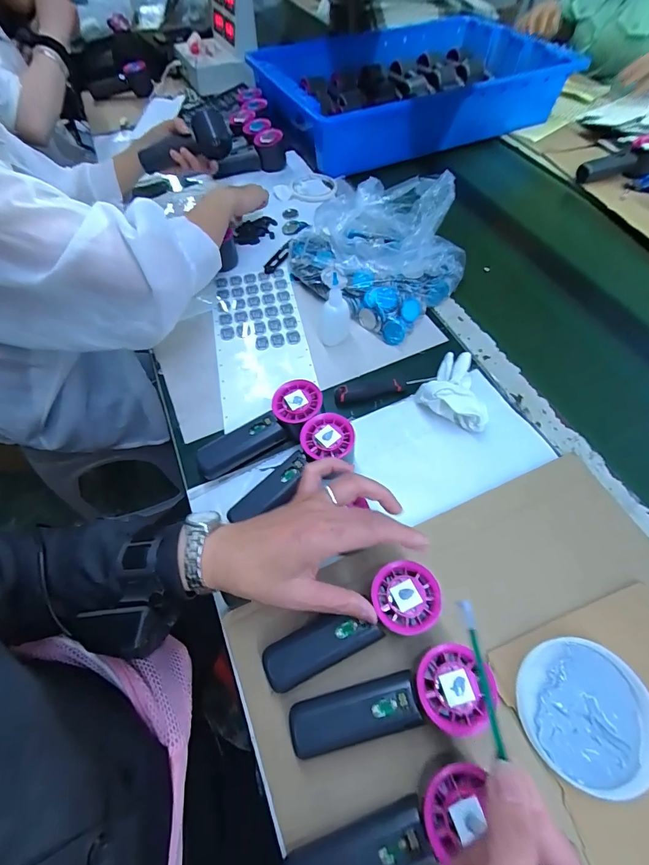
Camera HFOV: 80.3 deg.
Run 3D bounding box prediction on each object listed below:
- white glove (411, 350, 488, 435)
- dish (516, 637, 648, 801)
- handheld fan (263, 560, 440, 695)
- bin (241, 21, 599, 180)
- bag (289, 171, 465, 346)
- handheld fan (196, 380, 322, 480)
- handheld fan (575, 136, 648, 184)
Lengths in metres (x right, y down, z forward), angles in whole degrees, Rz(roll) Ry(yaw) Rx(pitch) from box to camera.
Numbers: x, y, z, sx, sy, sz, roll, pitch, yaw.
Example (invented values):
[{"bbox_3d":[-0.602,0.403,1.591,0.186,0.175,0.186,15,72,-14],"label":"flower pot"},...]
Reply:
[{"bbox_3d":[0.166,-0.055,0.468,0.084,0.052,0.092,27,64,18],"label":"white glove"},{"bbox_3d":[0.209,0.223,0.310,0.092,0.024,0.100,-1,58,2],"label":"dish"},{"bbox_3d":[0.025,0.170,0.332,0.153,0.054,0.051,-26,61,-12],"label":"handheld fan"},{"bbox_3d":[0.201,-0.798,0.881,0.640,0.105,0.401,-22,60,-10],"label":"bin"},{"bbox_3d":[0.081,-0.280,0.572,0.211,0.097,0.250,-39,64,-19],"label":"bag"},{"bbox_3d":[-0.070,0.001,0.439,0.158,0.038,0.053,-36,62,0],"label":"handheld fan"},{"bbox_3d":[0.567,-0.516,0.744,0.153,0.061,0.061,-21,60,-10],"label":"handheld fan"}]

